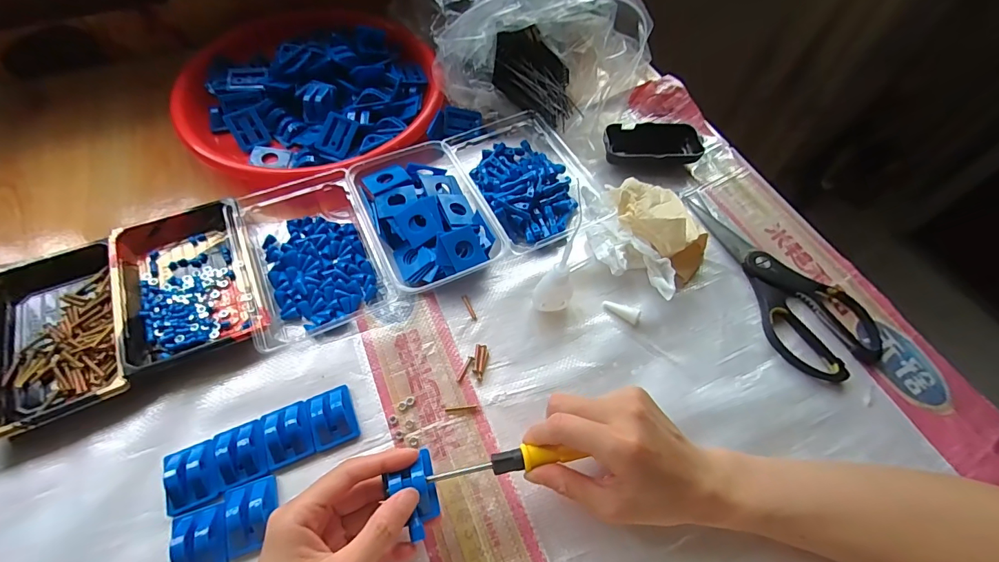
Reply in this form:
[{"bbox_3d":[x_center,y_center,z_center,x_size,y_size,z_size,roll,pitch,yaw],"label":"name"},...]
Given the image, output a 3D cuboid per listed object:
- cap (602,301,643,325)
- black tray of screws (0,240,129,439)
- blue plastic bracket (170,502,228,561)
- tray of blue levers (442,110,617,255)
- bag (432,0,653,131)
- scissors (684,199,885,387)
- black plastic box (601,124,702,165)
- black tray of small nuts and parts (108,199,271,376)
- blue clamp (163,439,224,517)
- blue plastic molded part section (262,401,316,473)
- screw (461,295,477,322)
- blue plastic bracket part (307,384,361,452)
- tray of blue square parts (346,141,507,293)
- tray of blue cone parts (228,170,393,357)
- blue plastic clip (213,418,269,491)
[{"bbox_3d":[0.112,0.027,0.398,0.035,0.013,0.014,24,61,12],"label":"cap"},{"bbox_3d":[-0.374,0.042,0.362,0.106,0.023,0.164,-23,62,-15],"label":"black tray of screws"},{"bbox_3d":[-0.203,0.177,0.292,0.036,0.015,0.044,-14,60,-11],"label":"blue plastic bracket"},{"bbox_3d":[0.023,-0.115,0.468,0.121,0.033,0.186,-23,62,-15],"label":"tray of blue levers"},{"bbox_3d":[0.037,-0.275,0.504,0.265,0.092,0.152,13,59,6],"label":"bag"},{"bbox_3d":[0.271,-0.011,0.424,0.096,0.015,0.214,-14,60,-11],"label":"scissors"},{"bbox_3d":[0.171,-0.153,0.492,0.104,0.028,0.054,-1,59,-3],"label":"black plastic box"},{"bbox_3d":[-0.280,-0.004,0.390,0.110,0.031,0.152,-23,62,-15],"label":"black tray of small nuts and parts"},{"bbox_3d":[-0.223,0.140,0.314,0.037,0.015,0.042,-20,61,-14],"label":"blue clamp"},{"bbox_3d":[-0.164,0.117,0.335,0.034,0.015,0.043,-19,61,-13],"label":"blue plastic molded part section"},{"bbox_3d":[-0.028,0.024,0.400,0.006,0.004,0.028,-21,61,-14],"label":"screw"},{"bbox_3d":[-0.133,0.106,0.344,0.033,0.016,0.045,-18,61,-13],"label":"blue plastic bracket part"},{"bbox_3d":[-0.073,-0.063,0.430,0.107,0.037,0.166,-23,62,-15],"label":"tray of blue square parts"},{"bbox_3d":[-0.183,-0.034,0.413,0.116,0.030,0.184,-22,62,-15],"label":"tray of blue cone parts"},{"bbox_3d":[-0.193,0.128,0.324,0.035,0.013,0.042,-20,61,-14],"label":"blue plastic clip"}]

